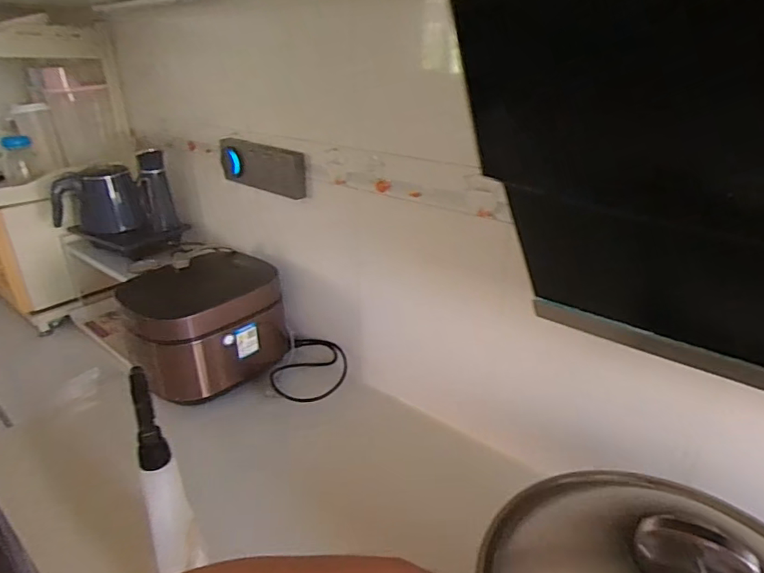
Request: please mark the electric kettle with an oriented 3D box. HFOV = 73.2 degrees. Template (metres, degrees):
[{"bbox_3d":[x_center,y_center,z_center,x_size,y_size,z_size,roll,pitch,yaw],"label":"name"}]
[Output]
[{"bbox_3d":[-0.711,-0.216,1.277,0.202,0.139,0.146,-17,30,-29],"label":"electric kettle"}]

